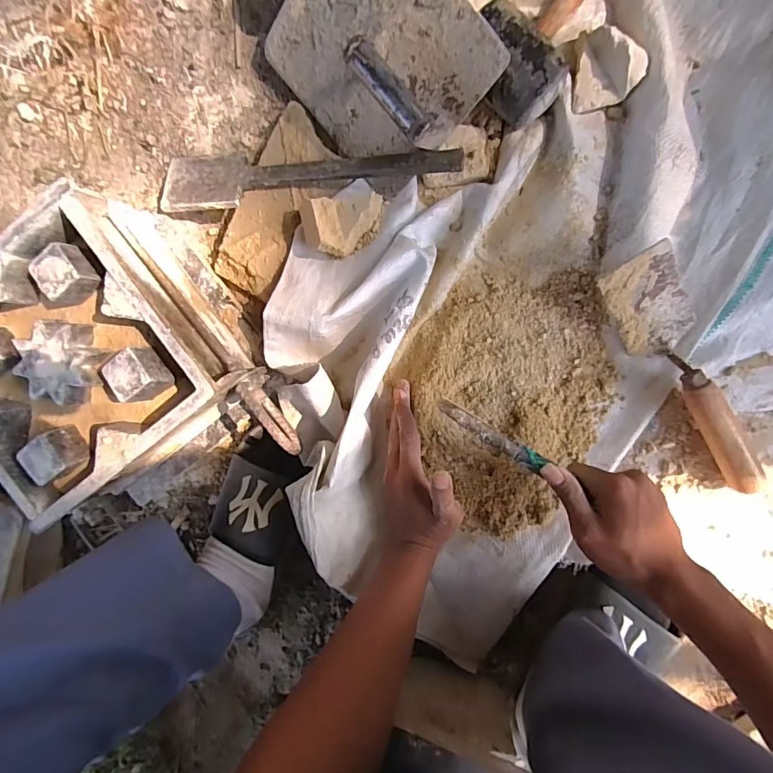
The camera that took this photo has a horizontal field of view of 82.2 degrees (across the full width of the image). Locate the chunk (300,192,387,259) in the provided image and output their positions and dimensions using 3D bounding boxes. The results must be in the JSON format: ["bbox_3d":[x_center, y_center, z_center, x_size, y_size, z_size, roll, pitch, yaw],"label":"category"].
[{"bbox_3d":[-0.045,-0.163,0.446,0.083,0.042,0.062,-5,95,8],"label":"chunk"}]

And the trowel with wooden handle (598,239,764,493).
[{"bbox_3d":[0.299,-0.014,0.430,0.073,0.050,0.255,-35,91,10],"label":"trowel with wooden handle"}]

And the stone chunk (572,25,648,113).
[{"bbox_3d":[0.213,-0.303,0.422,0.059,0.031,0.064,4,97,7],"label":"stone chunk"}]

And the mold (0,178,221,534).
[{"bbox_3d":[-0.301,-0.024,0.434,0.232,0.075,0.228,-36,89,11],"label":"mold"}]

